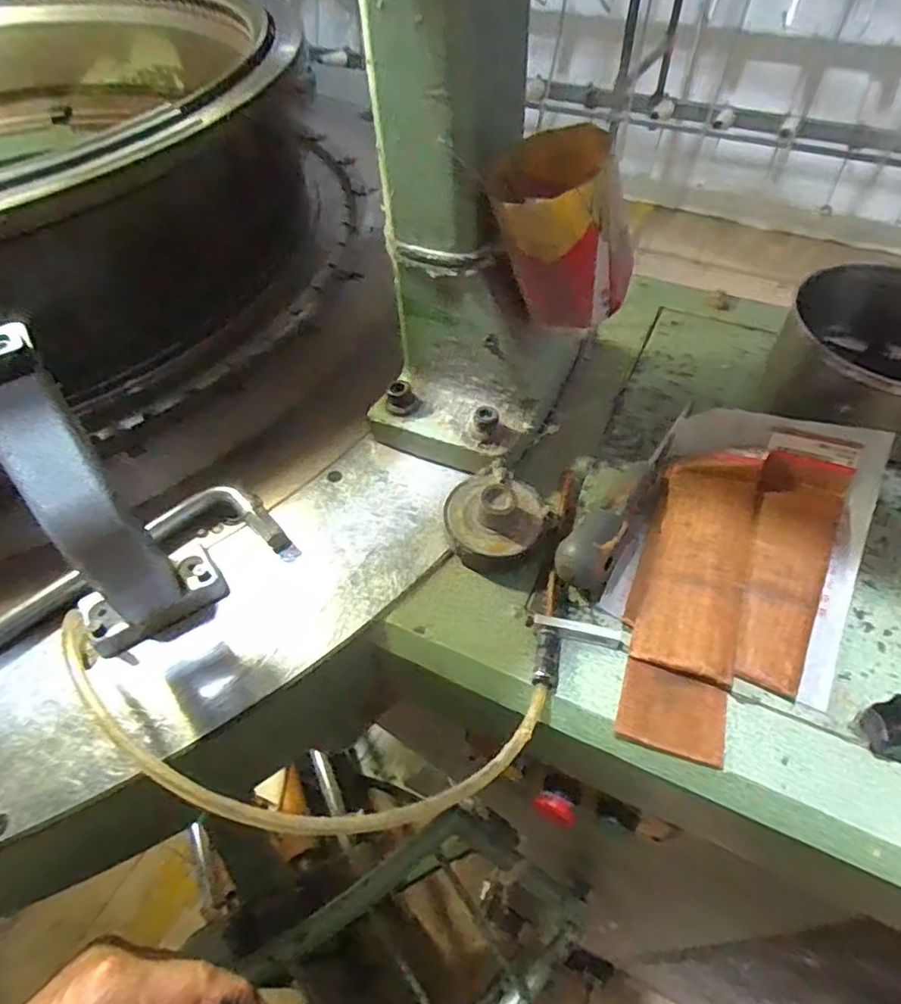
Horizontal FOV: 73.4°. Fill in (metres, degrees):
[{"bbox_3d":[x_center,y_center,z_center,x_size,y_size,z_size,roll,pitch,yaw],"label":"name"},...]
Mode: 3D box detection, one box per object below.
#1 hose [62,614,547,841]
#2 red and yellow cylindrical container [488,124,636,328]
[{"bbox_3d":[-0.058,0.110,0.281,0.239,0.008,0.080,13,48,-16],"label":"hose"},{"bbox_3d":[0.068,-0.161,0.371,0.080,0.102,0.066,16,54,18],"label":"red and yellow cylindrical container"}]

